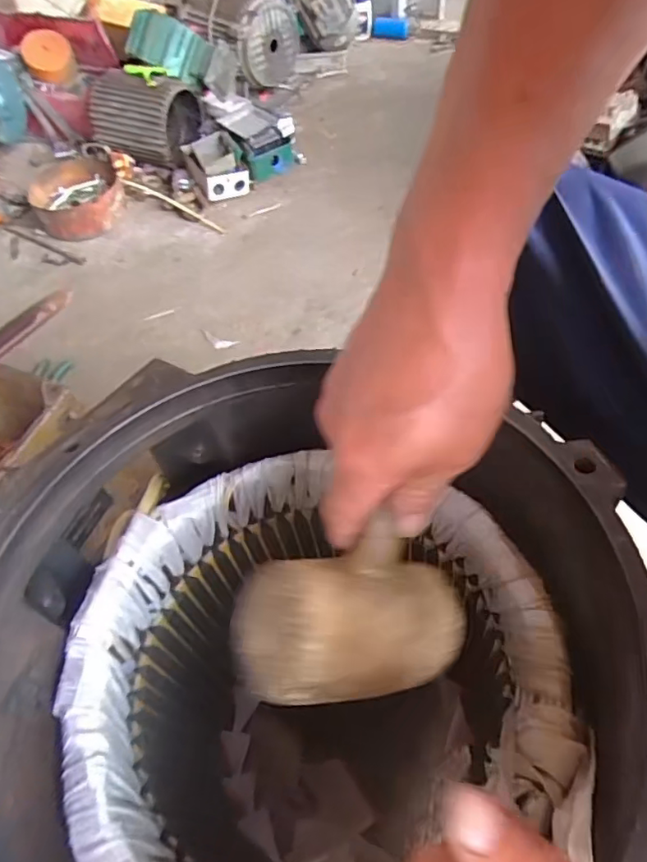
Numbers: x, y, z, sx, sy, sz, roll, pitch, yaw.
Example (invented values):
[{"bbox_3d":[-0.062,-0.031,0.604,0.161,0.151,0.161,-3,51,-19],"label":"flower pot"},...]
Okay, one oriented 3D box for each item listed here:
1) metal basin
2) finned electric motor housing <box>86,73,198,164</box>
[{"bbox_3d":[-0.537,-0.513,1.226,0.182,0.065,0.232,-20,55,-9],"label":"metal basin"},{"bbox_3d":[-0.409,-0.705,1.271,0.219,0.165,0.138,5,55,8],"label":"finned electric motor housing"}]

